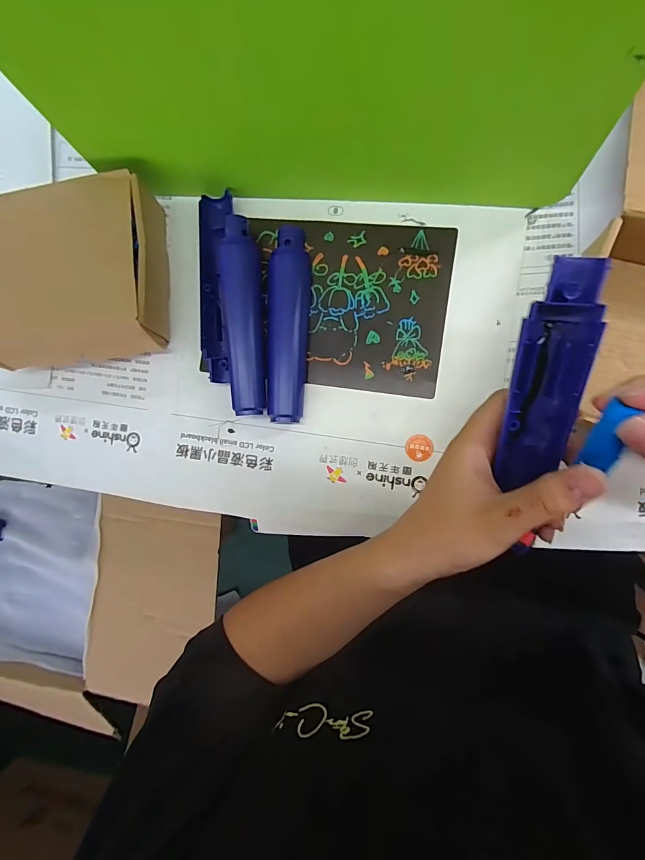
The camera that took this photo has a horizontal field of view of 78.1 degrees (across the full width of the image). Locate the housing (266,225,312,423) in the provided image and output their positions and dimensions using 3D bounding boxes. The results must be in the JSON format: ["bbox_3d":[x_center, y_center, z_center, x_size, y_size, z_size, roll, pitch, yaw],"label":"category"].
[{"bbox_3d":[-0.032,-0.092,0.346,0.036,0.017,0.168,3,91,10],"label":"housing"}]

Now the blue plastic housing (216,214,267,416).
[{"bbox_3d":[-0.069,-0.098,0.344,0.032,0.025,0.166,-2,91,10],"label":"blue plastic housing"}]

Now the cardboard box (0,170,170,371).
[{"bbox_3d":[-0.225,-0.137,0.353,0.158,0.067,0.141,-5,90,10],"label":"cardboard box"}]

